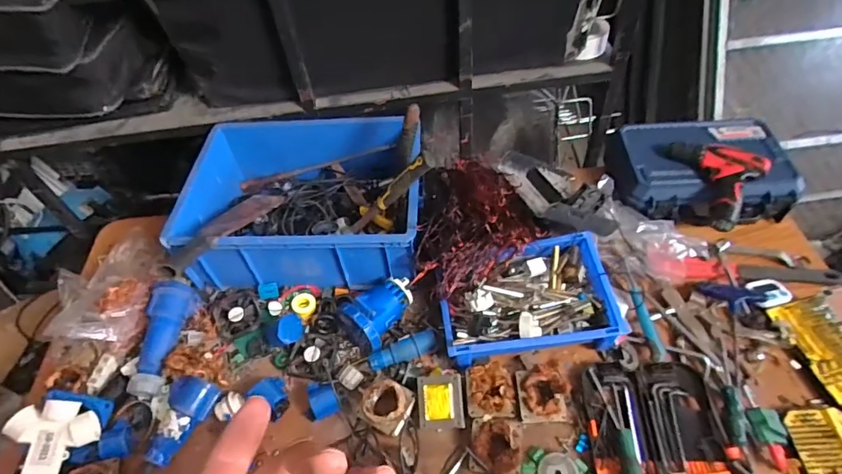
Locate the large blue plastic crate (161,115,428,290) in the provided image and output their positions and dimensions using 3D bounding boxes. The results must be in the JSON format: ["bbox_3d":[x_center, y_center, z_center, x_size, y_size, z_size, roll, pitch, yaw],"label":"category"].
[{"bbox_3d":[-0.235,-0.094,1.045,0.474,0.164,0.404,-2,51,3],"label":"large blue plastic crate"}]

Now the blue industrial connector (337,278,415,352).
[{"bbox_3d":[-0.070,0.139,0.907,0.091,0.097,0.136,34,61,28],"label":"blue industrial connector"}]

